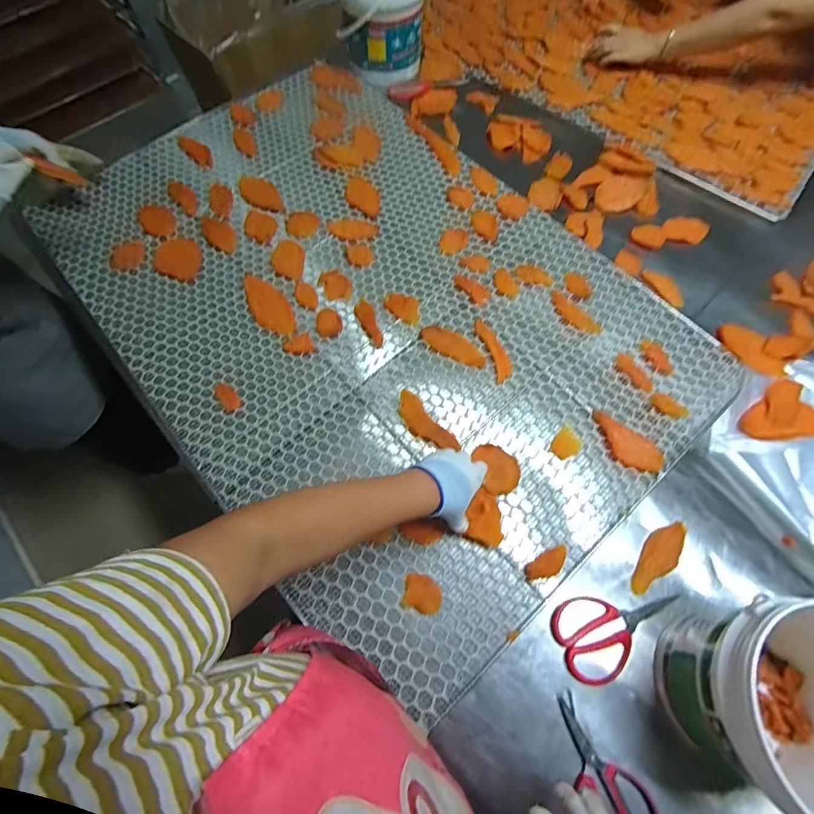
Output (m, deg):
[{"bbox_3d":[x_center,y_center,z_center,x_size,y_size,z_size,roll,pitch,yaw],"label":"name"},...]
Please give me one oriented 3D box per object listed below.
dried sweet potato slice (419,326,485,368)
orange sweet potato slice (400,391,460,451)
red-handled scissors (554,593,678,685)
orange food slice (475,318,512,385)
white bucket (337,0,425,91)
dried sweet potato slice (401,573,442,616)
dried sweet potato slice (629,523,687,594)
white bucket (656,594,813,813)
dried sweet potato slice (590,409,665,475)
[{"bbox_3d":[0.079,-0.104,0.713,0.119,0.008,0.045,28,71,12],"label":"dried sweet potato slice"},{"bbox_3d":[0.026,0.028,0.671,0.045,0.005,0.127,-38,72,-13],"label":"orange sweet potato slice"},{"bbox_3d":[0.280,0.294,0.548,0.172,0.013,0.099,-10,68,-3],"label":"red-handled scissors"},{"bbox_3d":[0.146,-0.098,0.705,0.032,0.004,0.121,-16,69,-5],"label":"orange food slice"},{"bbox_3d":[-0.051,-0.867,0.932,0.193,0.182,0.195,0,68,1],"label":"white bucket"},{"bbox_3d":[0.022,0.251,0.564,0.051,0.004,0.046,15,69,7],"label":"dried sweet potato slice"},{"bbox_3d":[0.356,0.212,0.592,0.044,0.007,0.120,34,73,14],"label":"dried sweet potato slice"},{"bbox_3d":[0.410,0.316,0.455,0.192,0.177,0.201,0,68,1],"label":"white bucket"},{"bbox_3d":[0.330,0.057,0.638,0.118,0.014,0.056,34,73,14],"label":"dried sweet potato slice"}]

